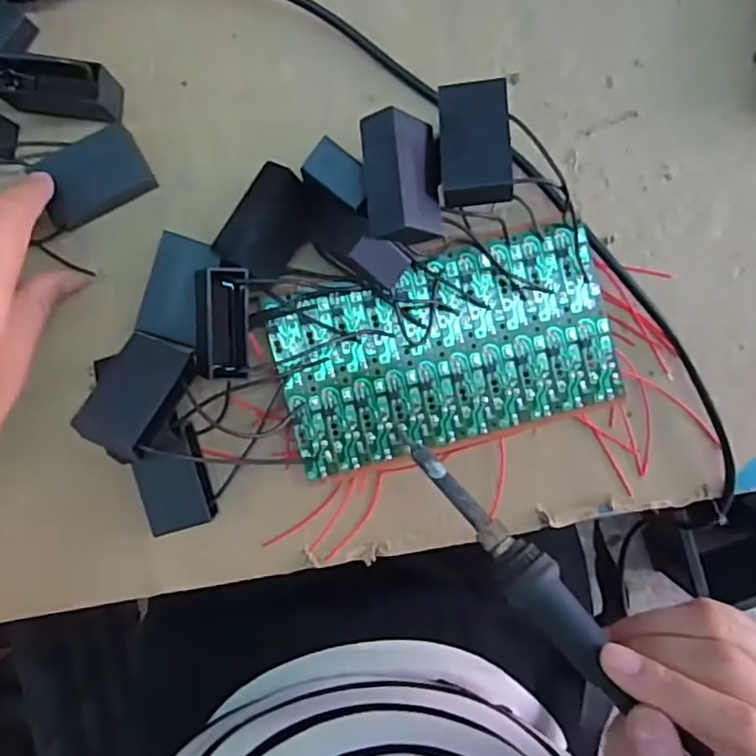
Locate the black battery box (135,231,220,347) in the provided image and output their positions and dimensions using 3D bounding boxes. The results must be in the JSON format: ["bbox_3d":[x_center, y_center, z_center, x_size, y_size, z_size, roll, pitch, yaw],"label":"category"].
[{"bbox_3d":[-0.092,-0.042,0.301,0.027,0.021,0.047,18,94,-5],"label":"black battery box"}]

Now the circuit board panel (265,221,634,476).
[{"bbox_3d":[0.032,-0.014,0.309,0.156,0.014,0.085,-14,96,-2],"label":"circuit board panel"}]

